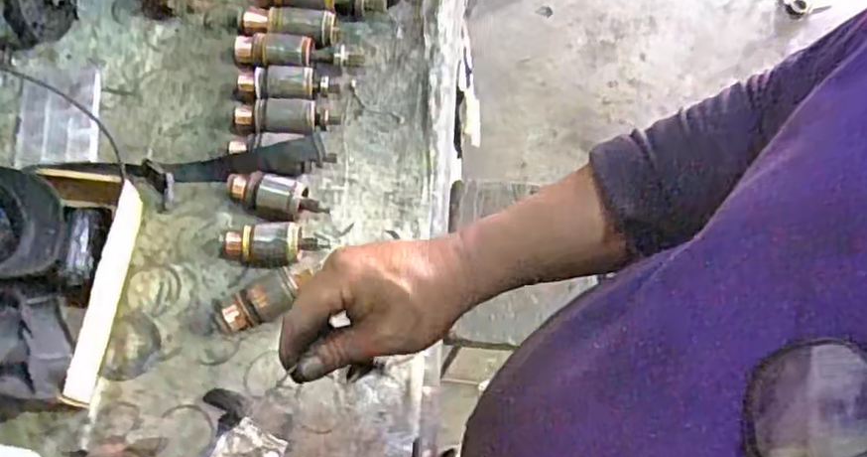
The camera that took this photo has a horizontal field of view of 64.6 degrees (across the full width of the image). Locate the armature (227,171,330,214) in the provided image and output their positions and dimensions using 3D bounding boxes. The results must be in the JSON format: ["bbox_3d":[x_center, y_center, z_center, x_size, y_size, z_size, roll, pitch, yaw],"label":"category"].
[{"bbox_3d":[-0.206,-0.043,0.902,0.138,0.042,0.050,15,67,4],"label":"armature"}]

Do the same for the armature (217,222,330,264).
[{"bbox_3d":[-0.206,0.020,0.875,0.137,0.043,0.052,-1,67,-3],"label":"armature"}]

